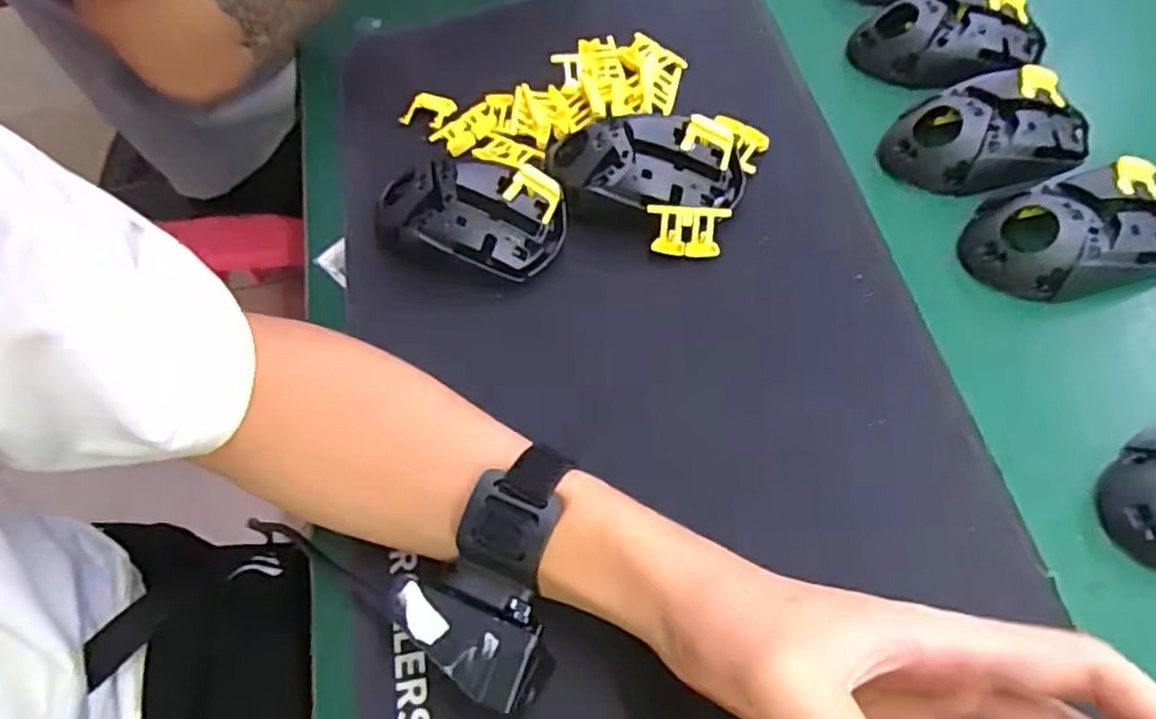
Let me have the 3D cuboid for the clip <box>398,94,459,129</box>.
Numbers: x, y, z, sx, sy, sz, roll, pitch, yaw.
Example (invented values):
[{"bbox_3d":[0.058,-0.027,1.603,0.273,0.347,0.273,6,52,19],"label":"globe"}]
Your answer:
[{"bbox_3d":[-0.099,-0.164,0.473,0.036,0.016,0.016,5,63,7],"label":"clip"}]

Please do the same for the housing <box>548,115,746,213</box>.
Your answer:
[{"bbox_3d":[0.038,-0.110,0.409,0.110,0.028,0.057,3,63,6],"label":"housing"}]

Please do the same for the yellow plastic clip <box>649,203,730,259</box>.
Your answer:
[{"bbox_3d":[0.060,-0.071,0.396,0.042,0.009,0.027,6,98,3],"label":"yellow plastic clip"}]

